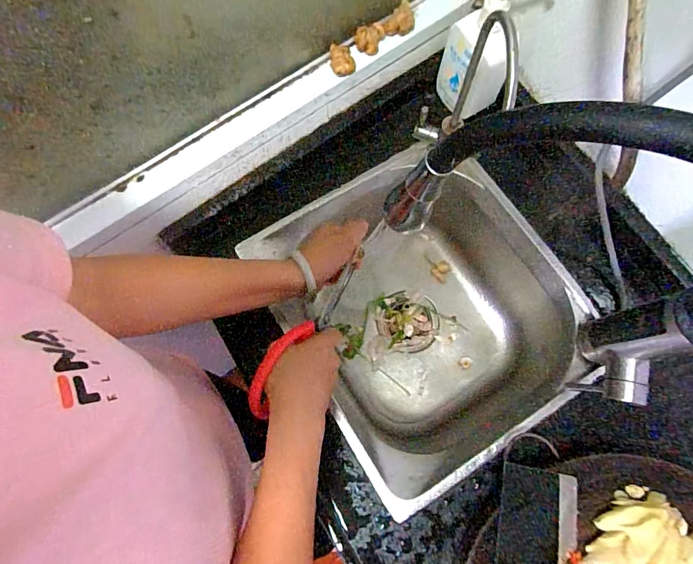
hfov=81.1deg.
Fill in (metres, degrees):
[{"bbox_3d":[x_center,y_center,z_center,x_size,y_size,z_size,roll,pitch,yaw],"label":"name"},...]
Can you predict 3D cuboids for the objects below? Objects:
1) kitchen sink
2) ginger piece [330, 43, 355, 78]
[{"bbox_3d":[0.116,0.044,0.629,0.375,0.192,0.398,-30,75,-8],"label":"kitchen sink"},{"bbox_3d":[-0.005,-0.281,0.517,0.030,0.022,0.034,-7,73,-1],"label":"ginger piece"}]

